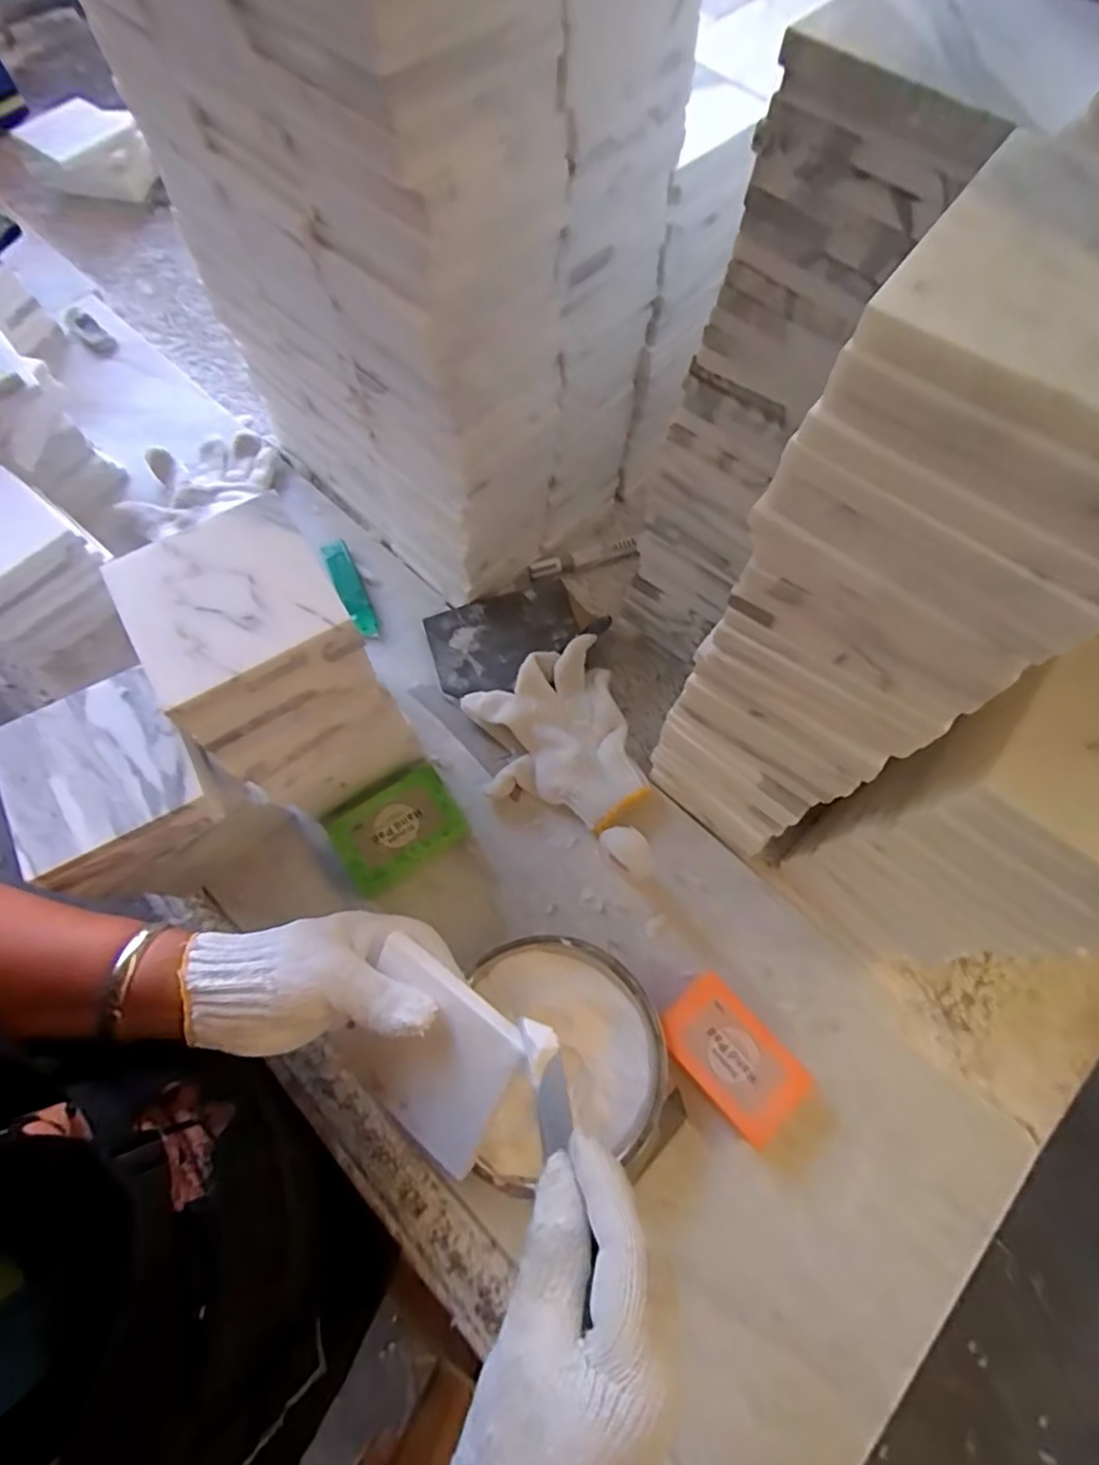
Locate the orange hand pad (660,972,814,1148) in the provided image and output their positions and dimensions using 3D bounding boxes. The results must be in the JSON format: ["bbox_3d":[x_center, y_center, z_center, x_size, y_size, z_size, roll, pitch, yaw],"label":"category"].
[{"bbox_3d":[0.124,0.221,0.437,0.061,0.037,0.094,-41,76,-14],"label":"orange hand pad"}]

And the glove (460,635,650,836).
[{"bbox_3d":[0.003,0.009,0.522,0.122,0.032,0.153,-14,71,-6],"label":"glove"}]

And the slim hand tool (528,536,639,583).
[{"bbox_3d":[0.033,-0.166,0.614,0.105,0.015,0.016,-14,71,-6],"label":"slim hand tool"}]

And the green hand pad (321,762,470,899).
[{"bbox_3d":[-0.118,0.073,0.496,0.092,0.029,0.073,-31,74,-12],"label":"green hand pad"}]

